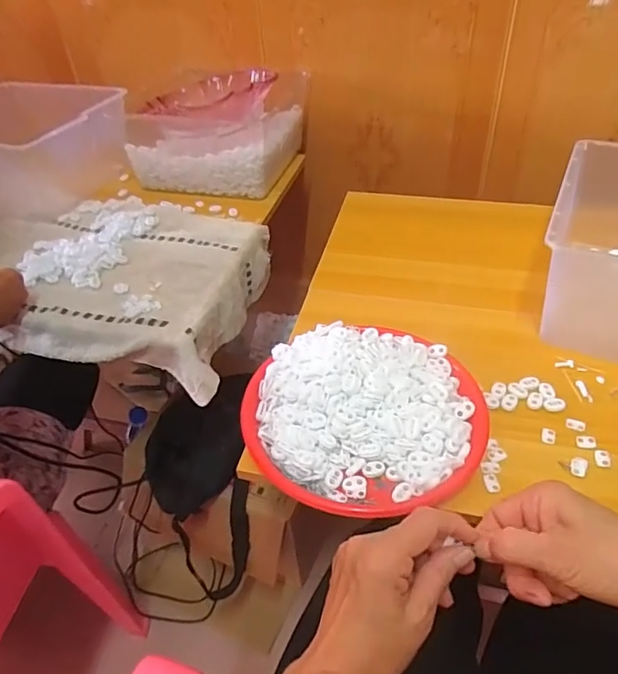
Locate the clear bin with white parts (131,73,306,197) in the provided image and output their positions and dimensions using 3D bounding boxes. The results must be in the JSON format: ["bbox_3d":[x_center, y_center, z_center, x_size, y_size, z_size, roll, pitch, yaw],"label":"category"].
[{"bbox_3d":[-0.175,-0.380,0.957,0.290,0.135,0.238,7,43,12],"label":"clear bin with white parts"}]

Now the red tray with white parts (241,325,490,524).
[{"bbox_3d":[0.056,0.071,0.545,0.235,0.053,0.211,2,42,7],"label":"red tray with white parts"}]

